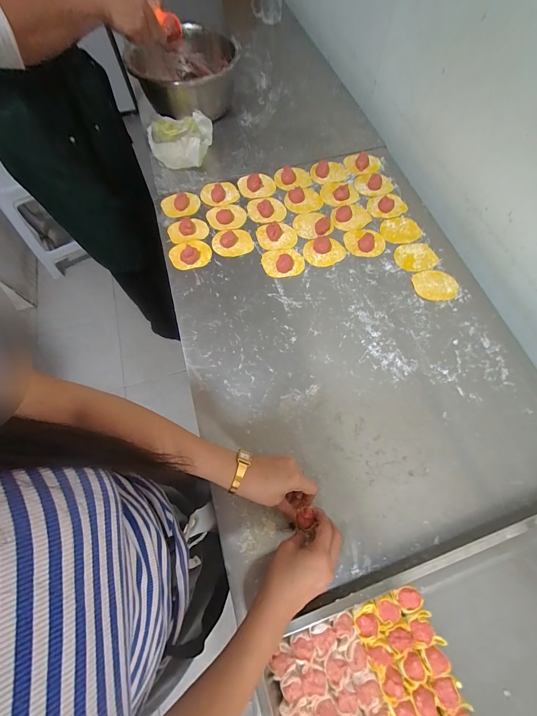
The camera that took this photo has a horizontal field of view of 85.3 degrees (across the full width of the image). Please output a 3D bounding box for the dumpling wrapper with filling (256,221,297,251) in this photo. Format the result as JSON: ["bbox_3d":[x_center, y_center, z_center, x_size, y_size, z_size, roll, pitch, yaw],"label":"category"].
[{"bbox_3d":[0.018,-0.272,0.641,0.087,0.016,0.069,-5,68,-1],"label":"dumpling wrapper with filling"}]

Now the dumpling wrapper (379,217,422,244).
[{"bbox_3d":[0.294,-0.283,0.649,0.094,0.005,0.070,-6,70,-7],"label":"dumpling wrapper"}]

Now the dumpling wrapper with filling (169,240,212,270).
[{"bbox_3d":[-0.167,-0.224,0.620,0.087,0.019,0.067,-19,69,-7],"label":"dumpling wrapper with filling"}]

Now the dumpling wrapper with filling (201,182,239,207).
[{"bbox_3d":[-0.116,-0.391,0.695,0.087,0.013,0.069,-15,68,-5],"label":"dumpling wrapper with filling"}]

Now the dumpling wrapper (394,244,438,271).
[{"bbox_3d":[0.312,-0.215,0.620,0.085,0.004,0.069,-10,68,-3],"label":"dumpling wrapper"}]

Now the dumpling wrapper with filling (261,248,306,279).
[{"bbox_3d":[0.031,-0.205,0.615,0.086,0.015,0.070,-10,68,-3],"label":"dumpling wrapper with filling"}]

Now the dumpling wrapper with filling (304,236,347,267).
[{"bbox_3d":[0.121,-0.231,0.626,0.086,0.013,0.067,-15,68,-5],"label":"dumpling wrapper with filling"}]

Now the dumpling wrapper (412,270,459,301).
[{"bbox_3d":[0.340,-0.148,0.594,0.086,0.004,0.070,-5,68,-1],"label":"dumpling wrapper"}]

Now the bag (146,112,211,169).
[{"bbox_3d":[-0.217,-0.552,0.729,0.157,0.078,0.151,-6,68,-2],"label":"bag"}]

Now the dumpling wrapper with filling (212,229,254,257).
[{"bbox_3d":[-0.079,-0.257,0.639,0.086,0.013,0.068,-10,68,-3],"label":"dumpling wrapper with filling"}]

